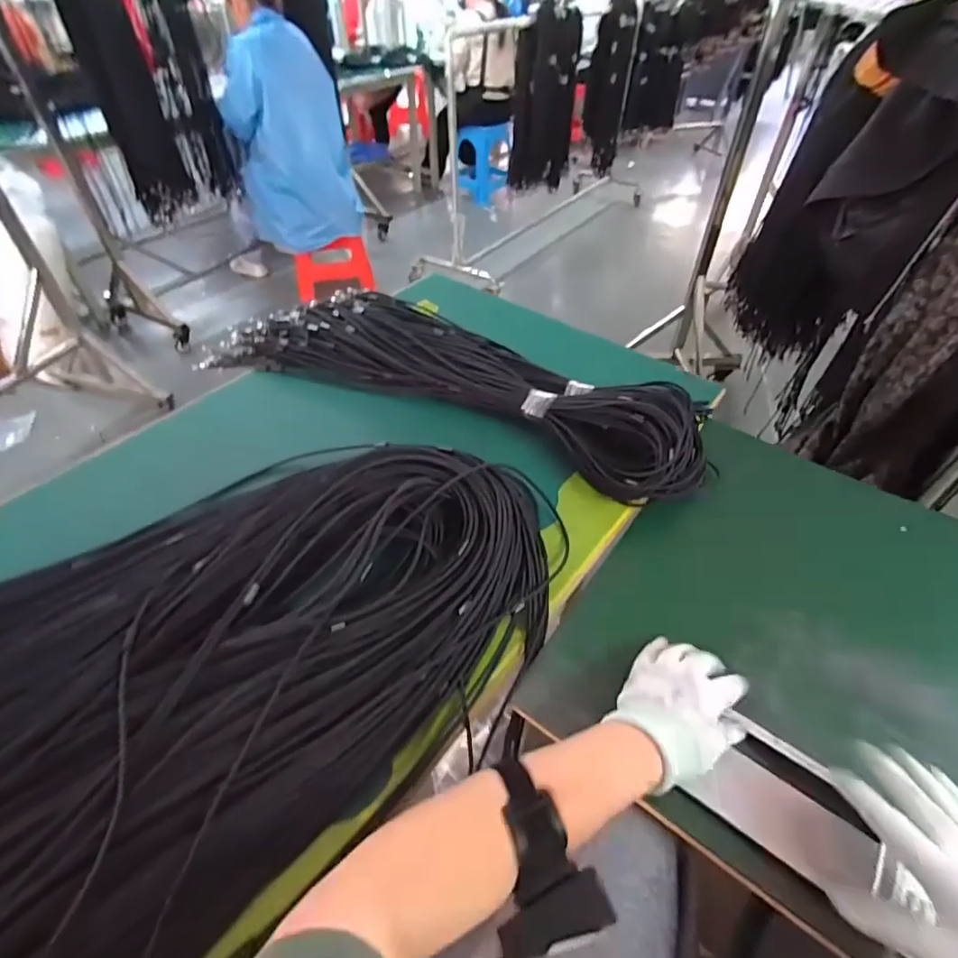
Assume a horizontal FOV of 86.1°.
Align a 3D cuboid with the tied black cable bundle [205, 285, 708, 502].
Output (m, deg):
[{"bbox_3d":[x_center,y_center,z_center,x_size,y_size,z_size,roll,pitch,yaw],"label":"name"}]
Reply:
[{"bbox_3d":[-0.039,-0.181,0.767,0.750,0.097,0.248,21,50,19],"label":"tied black cable bundle"}]

